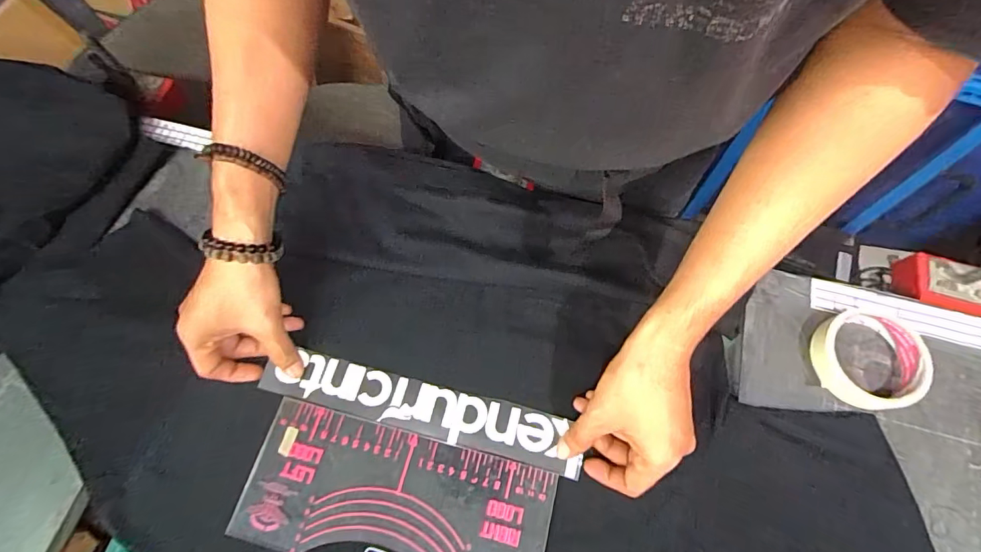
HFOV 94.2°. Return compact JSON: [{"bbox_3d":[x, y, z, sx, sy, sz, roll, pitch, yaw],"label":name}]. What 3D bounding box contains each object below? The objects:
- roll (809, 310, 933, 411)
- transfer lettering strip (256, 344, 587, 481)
[{"bbox_3d":[0.346,0.076,0.419,0.087,0.025,0.085,-1,70,2],"label":"roll"},{"bbox_3d":[-0.065,0.121,0.418,0.292,0.006,0.049,13,68,7],"label":"transfer lettering strip"}]

